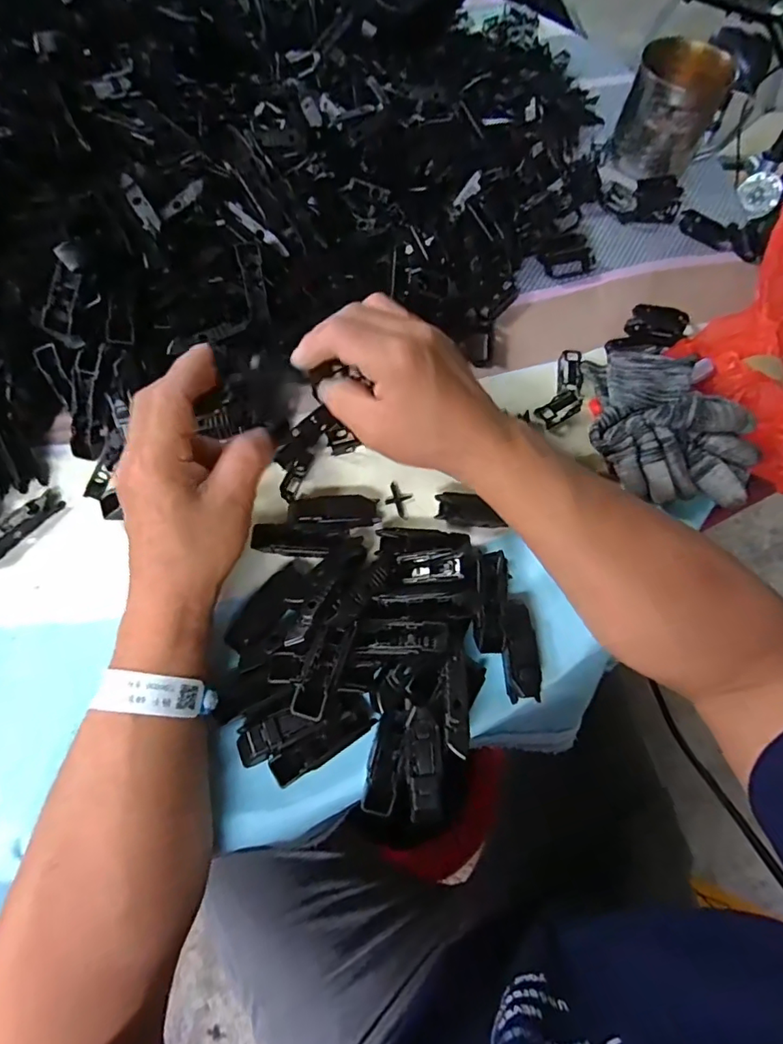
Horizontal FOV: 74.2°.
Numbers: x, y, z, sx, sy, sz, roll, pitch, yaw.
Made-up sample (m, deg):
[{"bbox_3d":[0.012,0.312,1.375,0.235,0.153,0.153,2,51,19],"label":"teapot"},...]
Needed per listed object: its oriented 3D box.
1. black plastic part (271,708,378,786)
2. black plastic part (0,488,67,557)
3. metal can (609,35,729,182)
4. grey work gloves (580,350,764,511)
[{"bbox_3d":[-0.042,0.137,0.320,0.066,0.018,0.019,-30,71,-14],"label":"black plastic part"},{"bbox_3d":[-0.264,0.003,0.366,0.019,0.014,0.068,34,70,12],"label":"black plastic part"},{"bbox_3d":[0.283,-0.420,0.529,0.087,0.090,0.096,21,67,7],"label":"metal can"},{"bbox_3d":[0.210,-0.078,0.388,0.111,0.039,0.124,10,67,2],"label":"grey work gloves"}]

